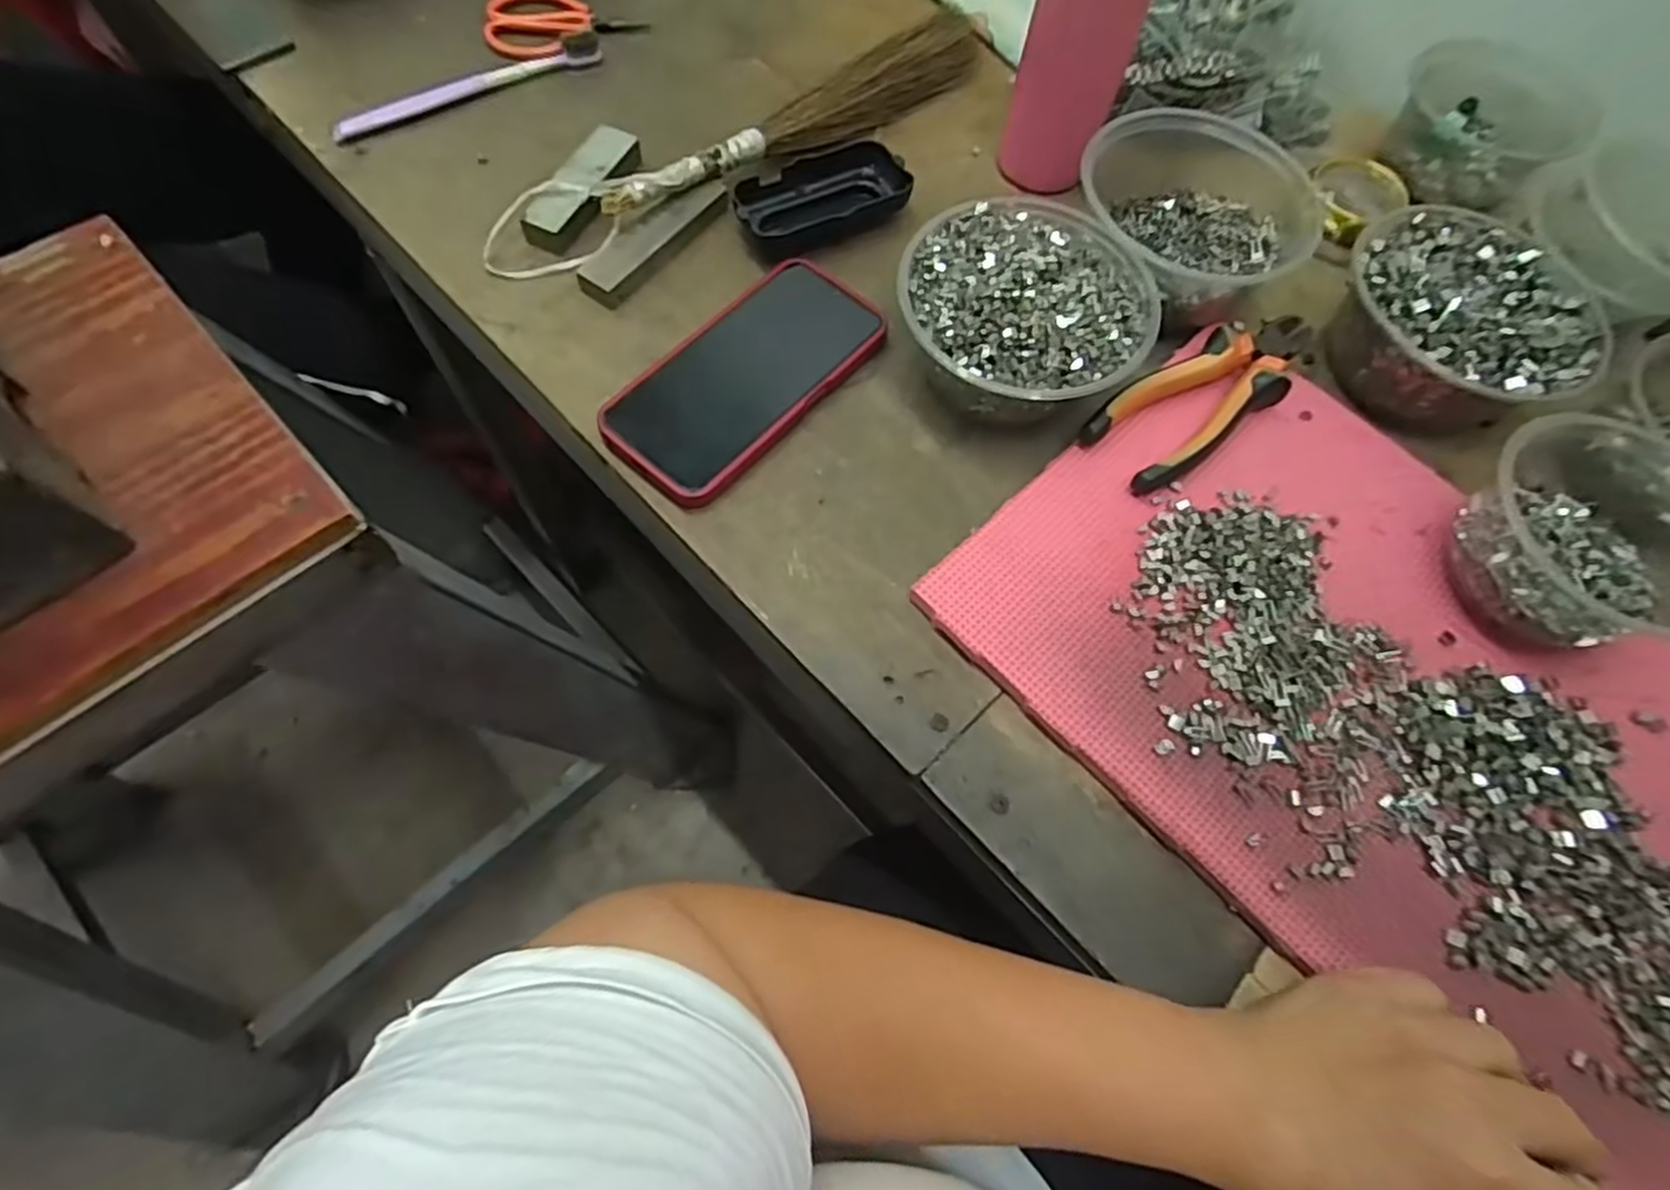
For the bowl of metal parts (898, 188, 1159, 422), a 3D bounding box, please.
[{"bbox_3d":[0.103,-0.158,0.422,0.131,0.057,0.130,1,68,-2],"label":"bowl of metal parts"}]

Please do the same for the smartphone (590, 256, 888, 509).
[{"bbox_3d":[-0.049,-0.125,0.434,0.079,0.017,0.167,38,71,13],"label":"smartphone"}]

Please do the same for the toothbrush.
[{"bbox_3d":[-0.244,-0.343,0.518,0.183,0.011,0.017,-29,72,-13],"label":"toothbrush"}]

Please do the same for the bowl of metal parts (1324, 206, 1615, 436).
[{"bbox_3d":[0.352,-0.152,0.447,0.123,0.072,0.133,1,68,-2],"label":"bowl of metal parts"}]

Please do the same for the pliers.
[{"bbox_3d":[0.206,-0.112,0.425,0.146,0.022,0.053,-35,73,-15],"label":"pliers"}]

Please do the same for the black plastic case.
[{"bbox_3d":[-0.010,-0.254,0.492,0.106,0.023,0.052,-24,71,-11],"label":"black plastic case"}]

